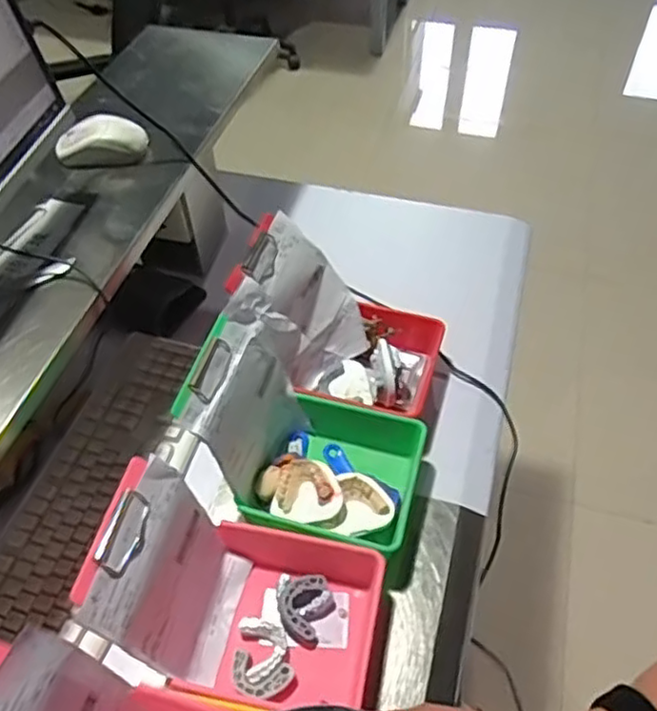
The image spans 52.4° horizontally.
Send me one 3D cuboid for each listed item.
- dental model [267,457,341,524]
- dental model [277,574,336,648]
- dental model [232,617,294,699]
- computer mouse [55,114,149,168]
[{"bbox_3d":[-0.020,0.144,0.710,0.073,0.026,0.063,10,80,17],"label":"dental model"},{"bbox_3d":[-0.022,0.249,0.662,0.055,0.029,0.068,-4,51,-3],"label":"dental model"},{"bbox_3d":[-0.064,0.285,0.632,0.053,0.018,0.071,-14,52,-10],"label":"dental model"},{"bbox_3d":[-0.255,-0.245,0.756,0.097,0.037,0.057,-1,51,0],"label":"computer mouse"}]

